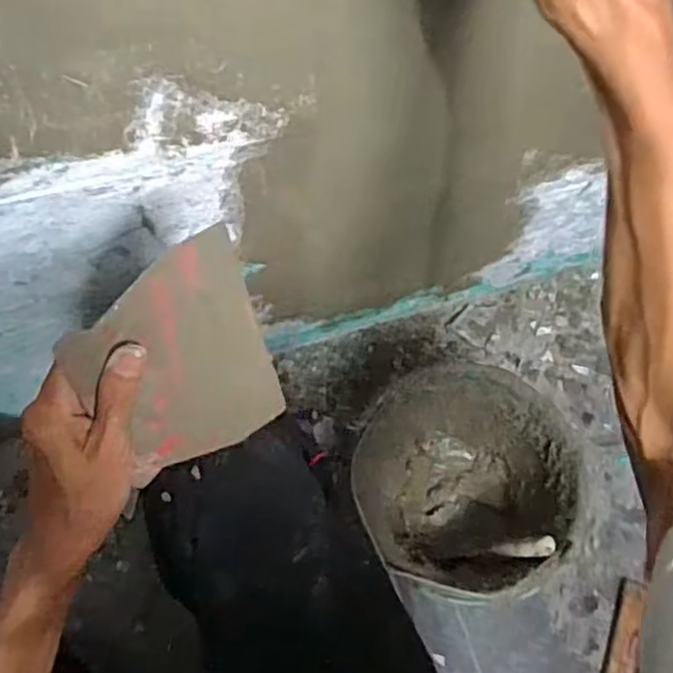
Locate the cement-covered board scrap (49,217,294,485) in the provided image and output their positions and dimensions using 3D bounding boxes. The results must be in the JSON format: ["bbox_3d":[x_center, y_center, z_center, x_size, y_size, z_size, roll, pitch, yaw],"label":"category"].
[{"bbox_3d":[-0.106,0.022,0.481,0.127,0.161,0.008,-31,40,-21],"label":"cement-covered board scrap"}]

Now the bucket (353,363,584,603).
[{"bbox_3d":[0.147,0.190,0.871,0.248,0.181,0.262,1,65,-3],"label":"bucket"}]

